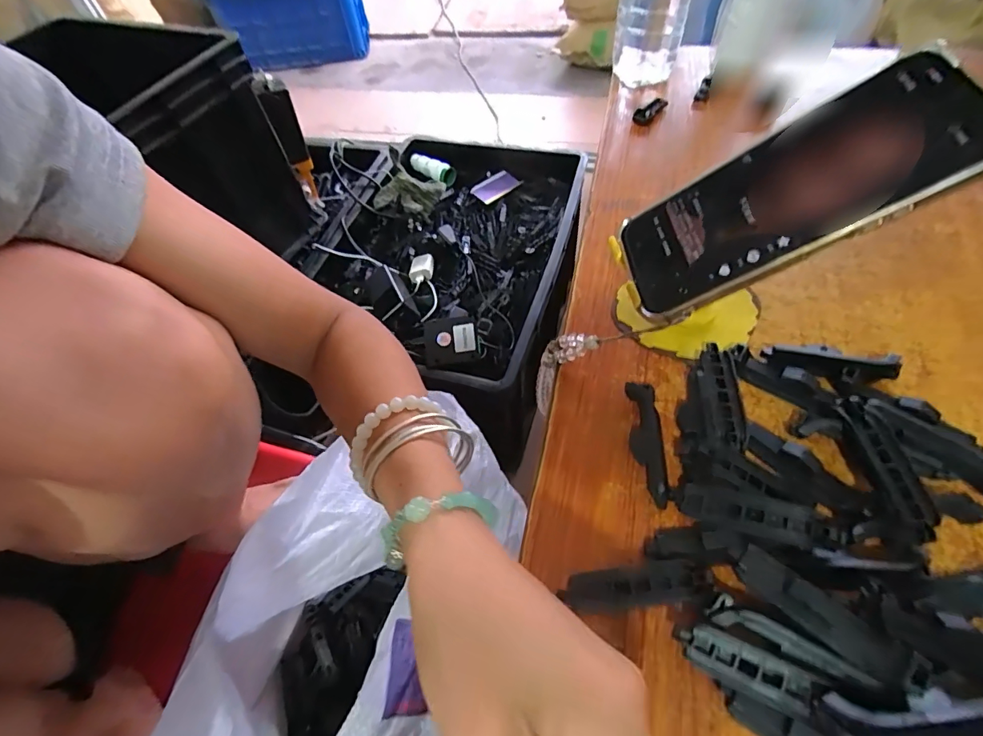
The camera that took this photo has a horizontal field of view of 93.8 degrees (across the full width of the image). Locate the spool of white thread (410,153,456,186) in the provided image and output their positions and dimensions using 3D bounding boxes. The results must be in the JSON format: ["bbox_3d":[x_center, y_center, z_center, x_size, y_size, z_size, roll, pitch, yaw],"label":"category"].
[{"bbox_3d":[-0.129,-0.429,1.001,0.122,0.032,0.045,28,63,22],"label":"spool of white thread"}]

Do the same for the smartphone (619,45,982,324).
[{"bbox_3d":[0.153,-0.092,0.247,0.166,0.008,0.080,-27,53,31],"label":"smartphone"}]

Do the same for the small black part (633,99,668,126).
[{"bbox_3d":[0.161,-0.260,0.465,0.012,0.013,0.042,38,66,26],"label":"small black part"}]

